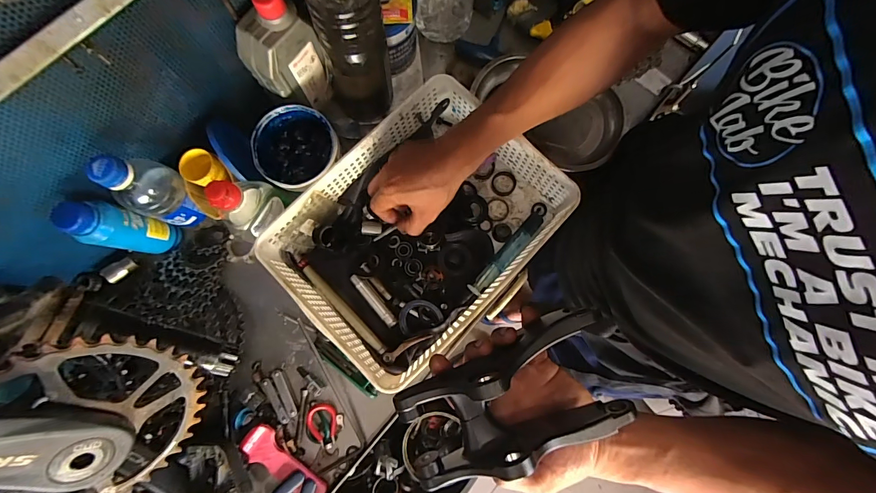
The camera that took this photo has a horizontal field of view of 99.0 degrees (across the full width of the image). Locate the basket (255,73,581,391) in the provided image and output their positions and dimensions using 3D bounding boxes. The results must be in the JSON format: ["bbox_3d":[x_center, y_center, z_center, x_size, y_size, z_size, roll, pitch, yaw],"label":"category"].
[{"bbox_3d":[-0.025,-0.023,0.485,0.254,0.082,0.330,42,83,7],"label":"basket"}]

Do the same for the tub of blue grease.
[{"bbox_3d":[-0.177,-0.118,0.487,0.099,0.067,0.102,0,80,0],"label":"tub of blue grease"}]

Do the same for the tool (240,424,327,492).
[{"bbox_3d":[-0.192,0.273,0.460,0.119,0.020,0.038,41,83,7],"label":"tool"}]

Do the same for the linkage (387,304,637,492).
[{"bbox_3d":[0.058,0.116,0.292,0.174,0.057,0.092,-17,80,-2],"label":"linkage"}]

